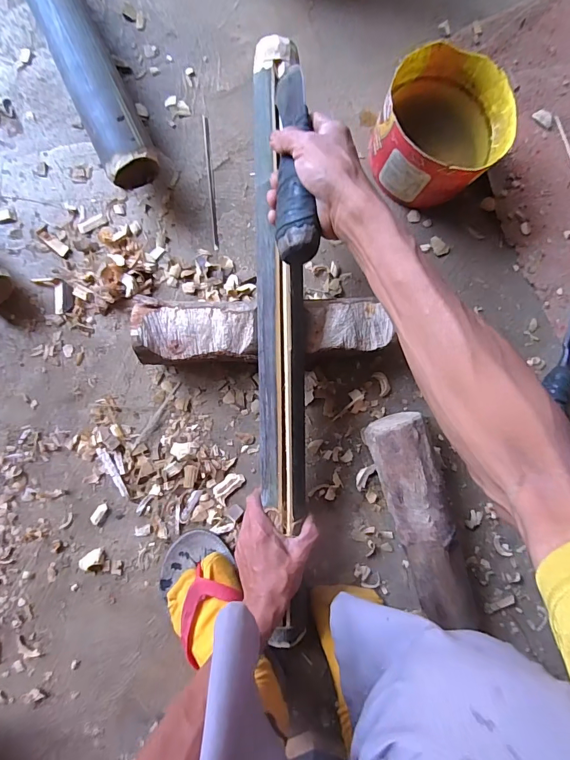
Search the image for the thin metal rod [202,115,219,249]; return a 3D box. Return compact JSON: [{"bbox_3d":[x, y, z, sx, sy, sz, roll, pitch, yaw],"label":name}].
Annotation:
[{"bbox_3d":[-0.098,-0.262,0.541,0.008,0.006,0.177,-5,88,-4],"label":"thin metal rod"}]

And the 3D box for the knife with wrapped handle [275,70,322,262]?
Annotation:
[{"bbox_3d":[0.008,-0.200,0.363,0.035,0.031,0.196,-1,75,-4],"label":"knife with wrapped handle"}]

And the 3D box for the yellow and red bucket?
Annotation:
[{"bbox_3d":[0.197,-0.314,0.520,0.151,0.095,0.151,0,87,-4],"label":"yellow and red bucket"}]

